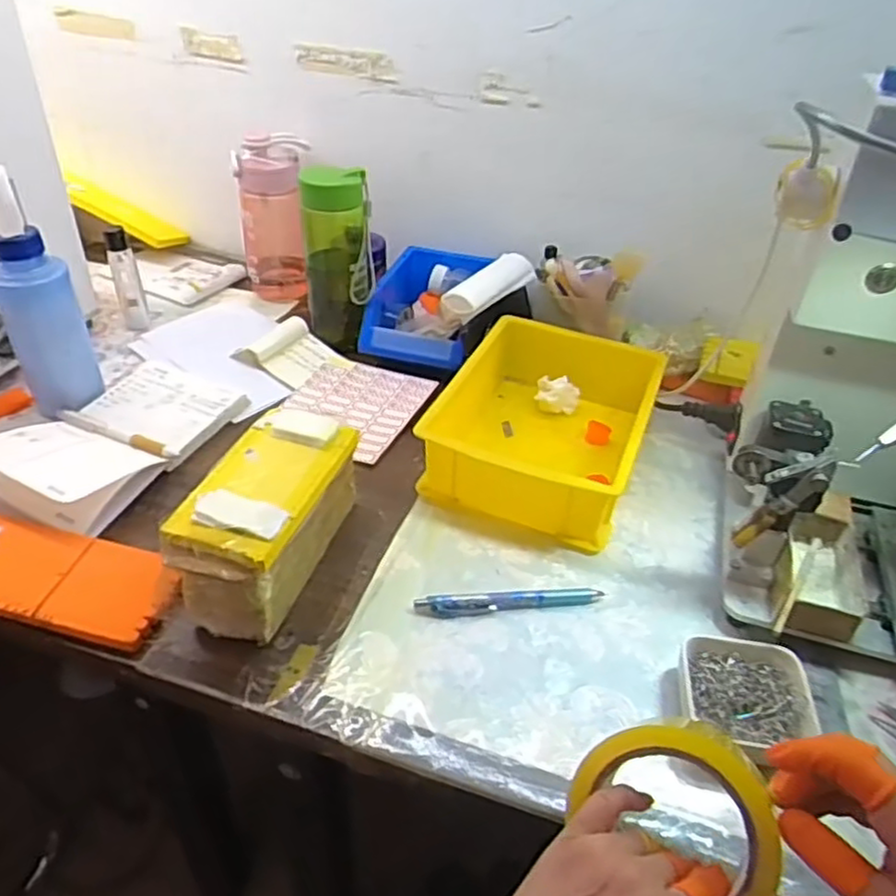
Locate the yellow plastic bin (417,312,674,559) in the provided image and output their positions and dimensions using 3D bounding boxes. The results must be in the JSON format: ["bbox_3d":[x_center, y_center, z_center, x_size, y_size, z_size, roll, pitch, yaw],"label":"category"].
[{"bbox_3d":[0.090,-0.023,0.670,0.174,0.083,0.205,18,40,18],"label":"yellow plastic bin"}]

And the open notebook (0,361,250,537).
[{"bbox_3d":[-0.307,-0.023,0.672,0.138,0.037,0.229,16,40,16],"label":"open notebook"}]

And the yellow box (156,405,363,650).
[{"bbox_3d":[-0.135,0.053,0.547,0.083,0.089,0.165,12,39,11],"label":"yellow box"}]

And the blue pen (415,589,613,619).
[{"bbox_3d":[0.048,0.116,0.547,0.144,0.011,0.016,-2,38,-7],"label":"blue pen"}]

